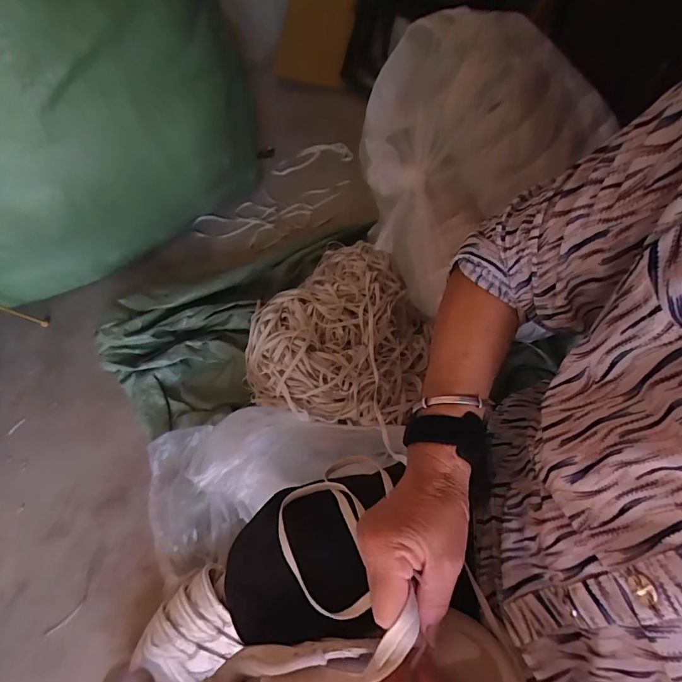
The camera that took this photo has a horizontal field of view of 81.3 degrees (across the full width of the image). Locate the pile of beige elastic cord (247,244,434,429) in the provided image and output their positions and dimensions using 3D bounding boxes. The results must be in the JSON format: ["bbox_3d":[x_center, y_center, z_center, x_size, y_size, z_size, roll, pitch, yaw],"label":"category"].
[{"bbox_3d":[-0.003,-0.059,0.869,0.381,0.135,0.447,11,59,14],"label":"pile of beige elastic cord"}]

